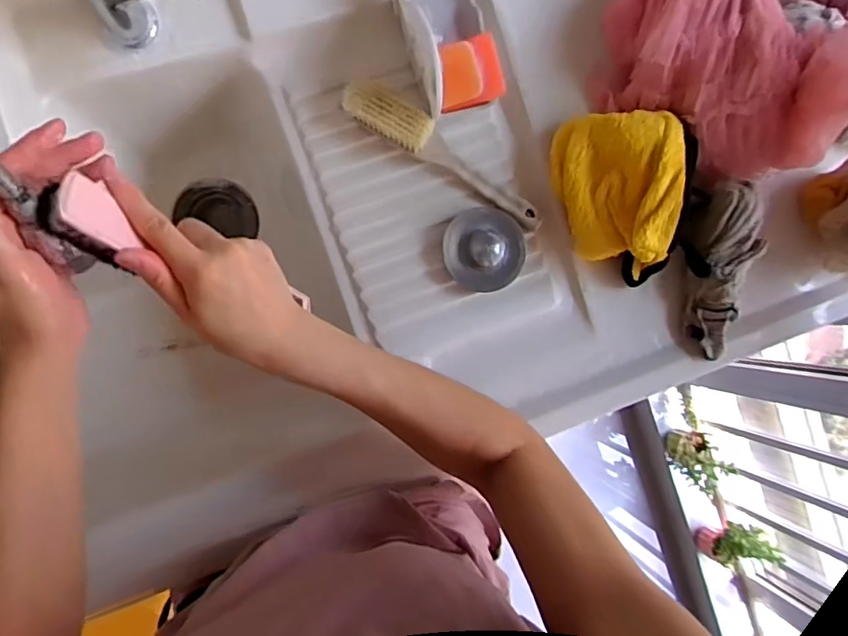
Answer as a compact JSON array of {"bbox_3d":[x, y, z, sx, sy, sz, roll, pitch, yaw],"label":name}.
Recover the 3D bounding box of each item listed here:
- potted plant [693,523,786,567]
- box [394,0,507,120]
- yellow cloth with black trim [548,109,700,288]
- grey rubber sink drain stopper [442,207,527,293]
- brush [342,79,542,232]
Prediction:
[{"bbox_3d":[0.751,0.547,1.357,0.098,0.178,0.115,31,86,-8],"label":"potted plant"},{"bbox_3d":[0.027,-0.270,0.536,0.084,0.075,0.139,-15,93,-9],"label":"box"},{"bbox_3d":[0.203,-0.119,0.549,0.120,0.086,0.162,-9,92,-9],"label":"yellow cloth with black trim"},{"bbox_3d":[0.062,-0.069,0.568,0.082,0.016,0.081,0,91,-9],"label":"grey rubber sink drain stopper"},{"bbox_3d":[0.023,-0.164,0.558,0.229,0.027,0.039,31,86,-8],"label":"brush"}]

